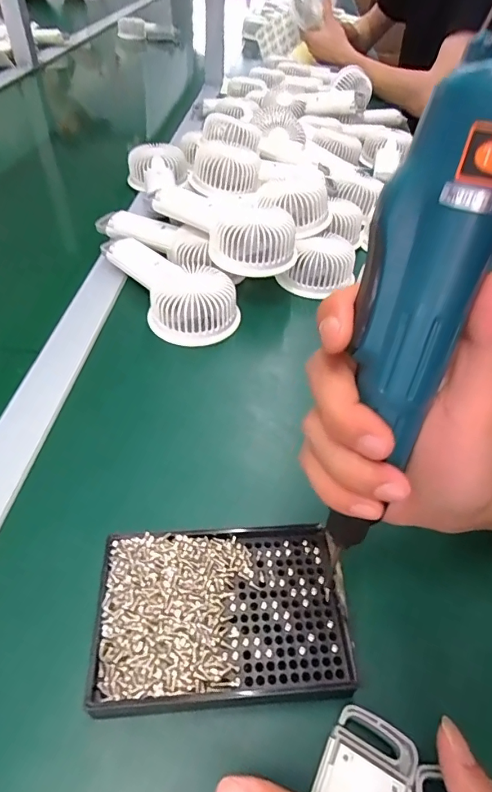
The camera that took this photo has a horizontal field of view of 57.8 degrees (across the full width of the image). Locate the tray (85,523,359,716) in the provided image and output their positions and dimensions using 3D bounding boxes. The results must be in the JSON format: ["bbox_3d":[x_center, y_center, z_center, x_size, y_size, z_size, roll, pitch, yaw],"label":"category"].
[{"bbox_3d":[-0.013,0.117,0.251,0.136,0.012,0.090,-1,48,-6],"label":"tray"}]

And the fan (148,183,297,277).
[{"bbox_3d":[-0.016,-0.185,0.474,0.166,0.042,0.098,37,55,26],"label":"fan"}]

